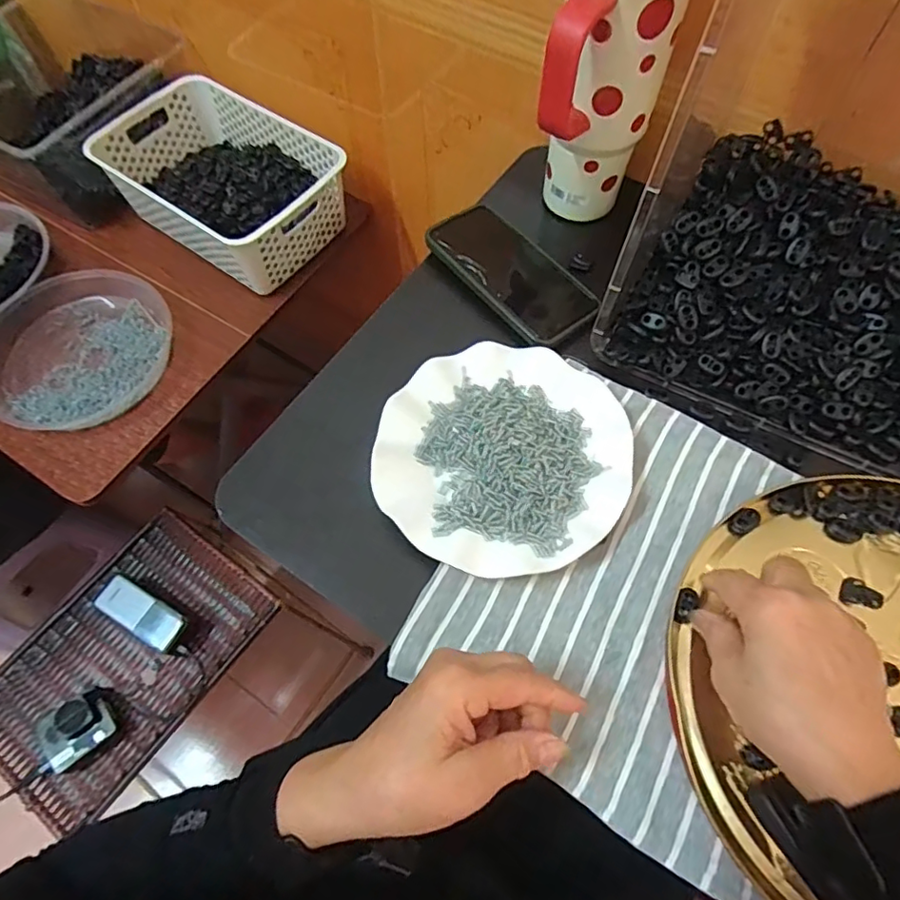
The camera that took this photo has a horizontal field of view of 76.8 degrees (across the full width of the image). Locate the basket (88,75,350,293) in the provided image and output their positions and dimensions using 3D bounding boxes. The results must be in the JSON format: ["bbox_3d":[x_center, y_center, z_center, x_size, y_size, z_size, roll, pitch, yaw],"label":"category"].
[{"bbox_3d":[-0.312,-0.374,0.786,0.322,0.092,0.207,36,70,16],"label":"basket"}]

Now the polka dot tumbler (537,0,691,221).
[{"bbox_3d":[0.115,-0.272,0.437,0.078,0.209,0.111,27,68,13],"label":"polka dot tumbler"}]

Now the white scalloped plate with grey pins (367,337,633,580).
[{"bbox_3d":[0.040,0.003,0.421,0.178,0.025,0.176,0,65,1],"label":"white scalloped plate with grey pins"}]

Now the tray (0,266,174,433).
[{"bbox_3d":[-0.470,-0.132,0.720,0.222,0.032,0.223,0,65,1],"label":"tray"}]

